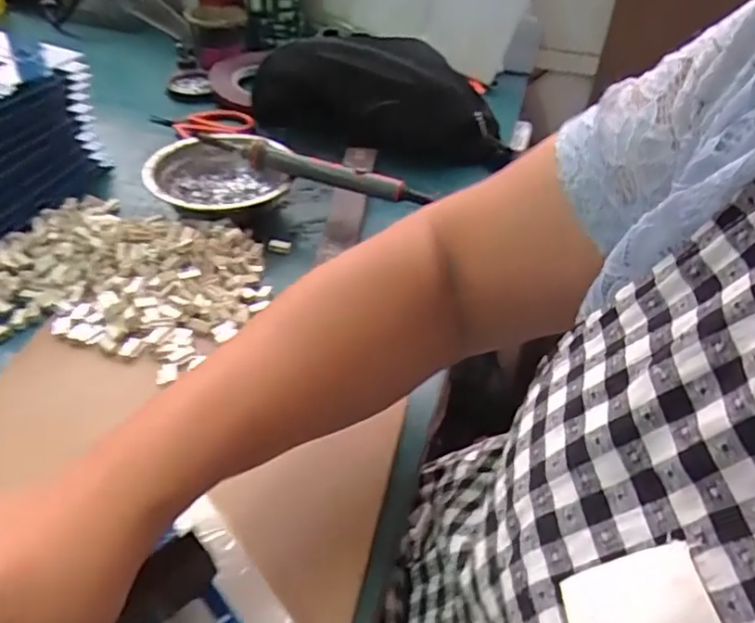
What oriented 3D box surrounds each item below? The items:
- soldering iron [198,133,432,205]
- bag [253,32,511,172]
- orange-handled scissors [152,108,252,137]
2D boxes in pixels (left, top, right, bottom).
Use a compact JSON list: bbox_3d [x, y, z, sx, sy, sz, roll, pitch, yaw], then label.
[{"bbox_3d":[-0.057,-0.121,0.517,0.209,0.021,0.016,16,44,12],"label":"soldering iron"},{"bbox_3d":[0.000,-0.216,0.604,0.247,0.103,0.081,5,42,1],"label":"bag"},{"bbox_3d":[-0.182,-0.198,0.640,0.101,0.013,0.046,8,42,5],"label":"orange-handled scissors"}]

